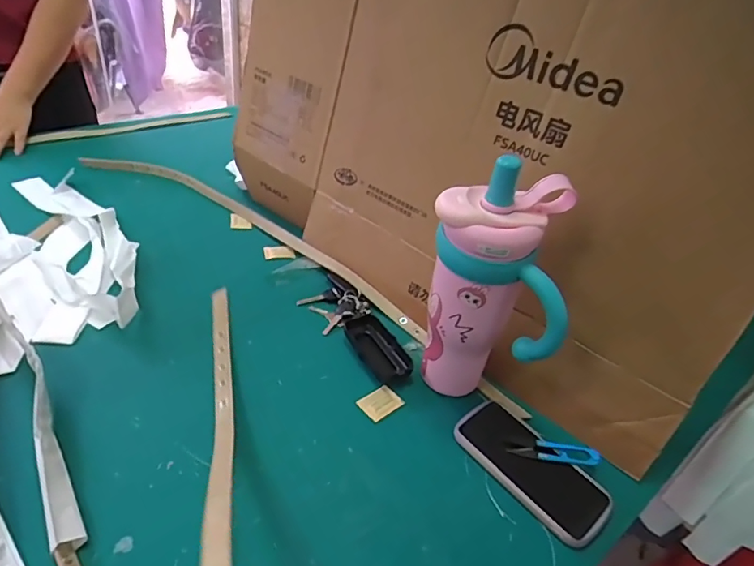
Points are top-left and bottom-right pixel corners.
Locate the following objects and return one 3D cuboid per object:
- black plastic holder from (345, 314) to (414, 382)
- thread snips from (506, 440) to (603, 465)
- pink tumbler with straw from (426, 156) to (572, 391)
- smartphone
[{"bbox_3d":[0.000,0.086,0.661,0.053,0.019,0.112,-15,44,-28],"label":"black plastic holder"},{"bbox_3d":[0.201,0.190,0.567,0.100,0.009,0.027,8,37,-2],"label":"thread snips"},{"bbox_3d":[0.126,0.021,0.550,0.149,0.285,0.086,22,39,16],"label":"pink tumbler with straw"},{"bbox_3d":[0.171,0.202,0.558,0.085,0.013,0.171,-22,48,-35],"label":"smartphone"}]

